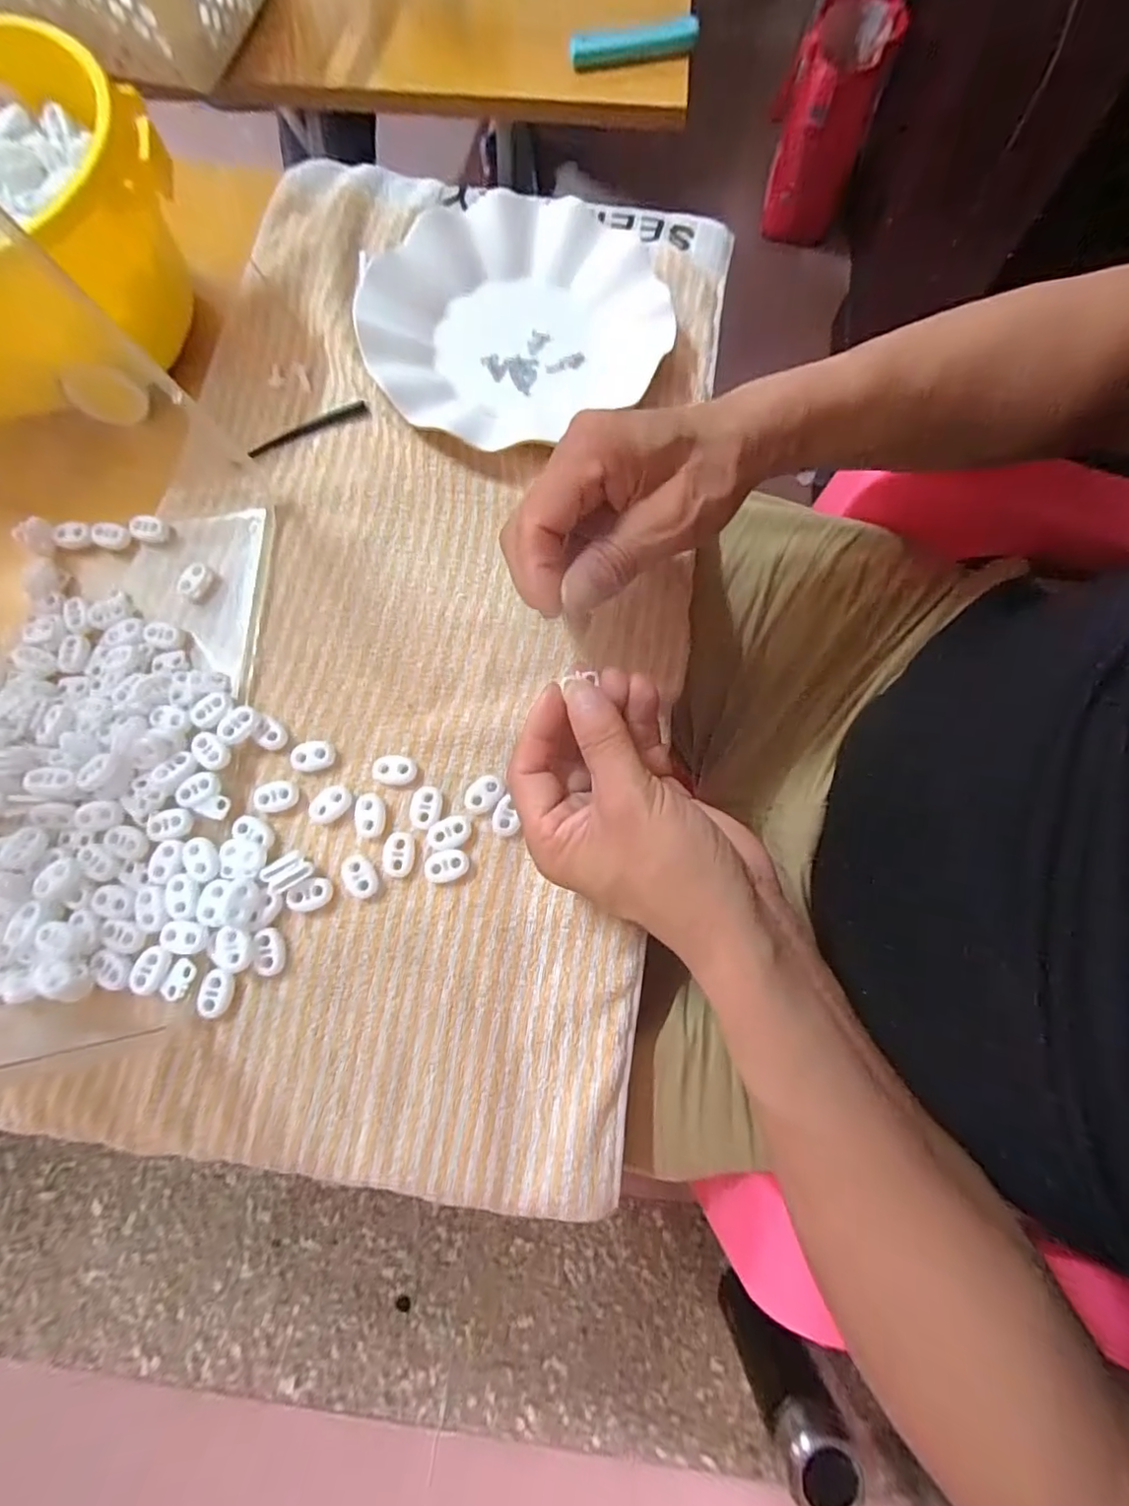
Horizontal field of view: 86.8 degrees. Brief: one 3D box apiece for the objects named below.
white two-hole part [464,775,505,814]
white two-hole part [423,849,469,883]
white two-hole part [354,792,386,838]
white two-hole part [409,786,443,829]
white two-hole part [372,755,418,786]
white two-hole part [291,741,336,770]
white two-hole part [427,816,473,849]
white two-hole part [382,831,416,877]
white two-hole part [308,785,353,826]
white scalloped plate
[{"bbox_3d":[-0.042,0.021,0.311,0.022,0.005,0.017,-35,78,-8],"label":"white two-hole part"},{"bbox_3d":[-0.060,0.057,0.303,0.022,0.006,0.015,-13,76,-2],"label":"white two-hole part"},{"bbox_3d":[-0.100,0.032,0.308,0.015,0.004,0.023,-8,76,-1],"label":"white two-hole part"},{"bbox_3d":[-0.071,0.028,0.309,0.016,0.005,0.022,5,76,2],"label":"white two-hole part"},{"bbox_3d":[-0.089,0.009,0.314,0.022,0.004,0.015,10,76,3],"label":"white two-hole part"},{"bbox_3d":[-0.133,0.002,0.315,0.022,0.005,0.015,-14,76,-3],"label":"white two-hole part"},{"bbox_3d":[-0.059,0.041,0.304,0.023,0.004,0.015,-19,76,-4],"label":"white two-hole part"},{"bbox_3d":[-0.084,0.051,0.302,0.016,0.004,0.022,4,76,2],"label":"white two-hole part"},{"bbox_3d":[-0.122,0.027,0.309,0.022,0.004,0.016,-35,78,-7],"label":"white two-hole part"},{"bbox_3d":[-0.035,-0.281,0.376,0.179,0.022,0.179,0,76,1],"label":"white scalloped plate"}]

